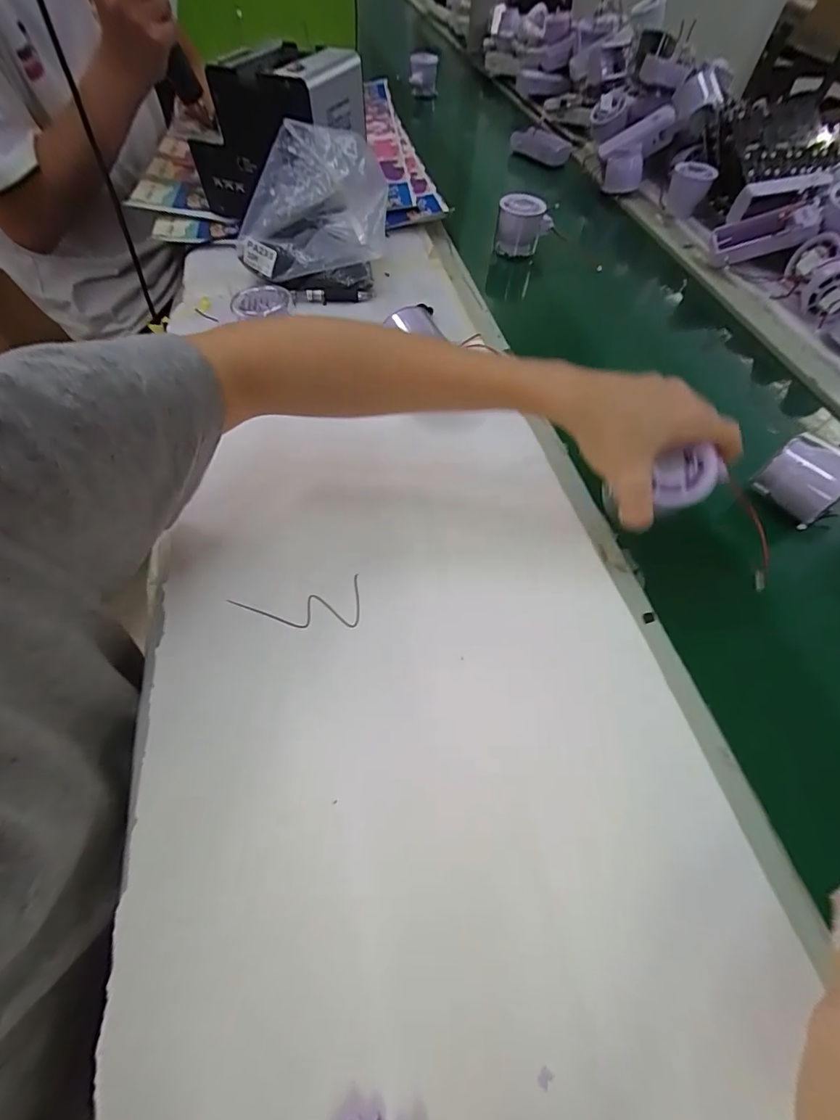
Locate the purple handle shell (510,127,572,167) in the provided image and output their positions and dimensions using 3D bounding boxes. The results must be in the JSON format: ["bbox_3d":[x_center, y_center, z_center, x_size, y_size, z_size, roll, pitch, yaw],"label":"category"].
[{"bbox_3d":[0.221,-0.766,0.792,0.051,0.034,0.110,-39,68,-23],"label":"purple handle shell"}]

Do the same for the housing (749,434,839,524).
[{"bbox_3d":[0.318,-0.064,0.351,0.048,0.047,0.064,-36,67,-21],"label":"housing"}]

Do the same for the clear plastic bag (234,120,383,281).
[{"bbox_3d":[-0.116,-0.381,0.480,0.150,0.118,0.105,11,59,4],"label":"clear plastic bag"}]

